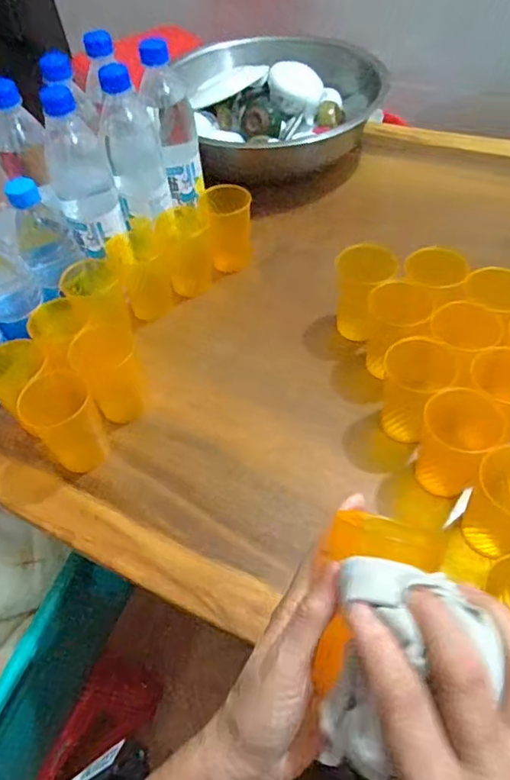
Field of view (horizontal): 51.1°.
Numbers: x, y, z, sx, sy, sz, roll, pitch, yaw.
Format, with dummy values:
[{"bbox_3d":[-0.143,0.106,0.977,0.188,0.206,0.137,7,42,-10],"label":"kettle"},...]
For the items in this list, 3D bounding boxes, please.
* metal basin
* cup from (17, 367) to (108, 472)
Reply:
[{"bbox_3d":[0.039,-0.457,0.846,0.277,0.108,0.263,-2,53,3],"label":"metal basin"},{"bbox_3d":[-0.182,0.030,0.516,0.061,0.085,0.063,-2,53,3],"label":"cup"}]

